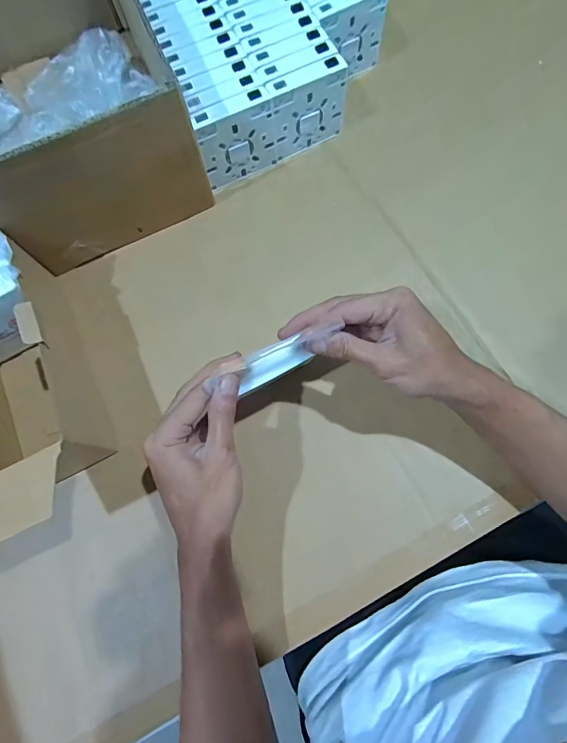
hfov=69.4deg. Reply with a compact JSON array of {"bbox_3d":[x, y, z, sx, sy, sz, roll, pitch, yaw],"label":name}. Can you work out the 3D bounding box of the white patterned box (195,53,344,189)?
[{"bbox_3d":[-0.013,-0.269,0.453,0.167,0.090,0.023,-26,77,-5],"label":"white patterned box"}]

